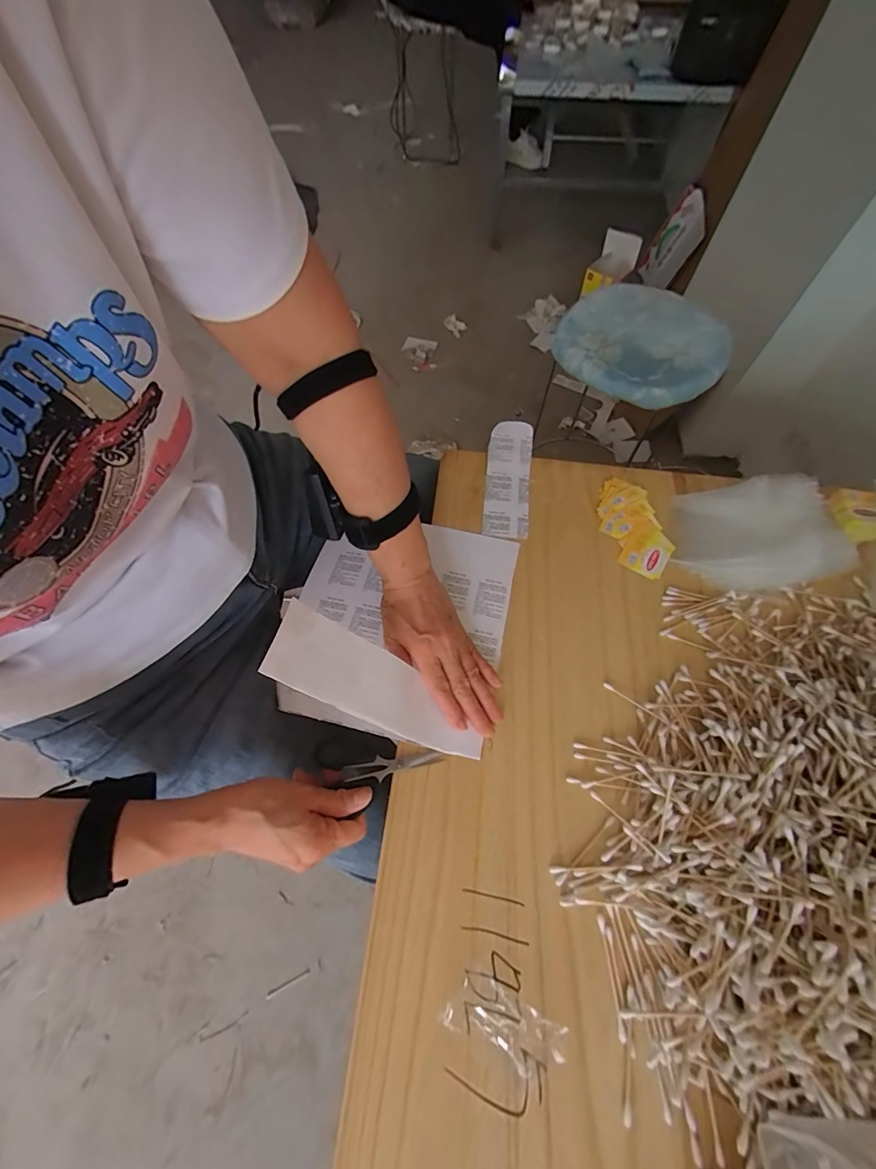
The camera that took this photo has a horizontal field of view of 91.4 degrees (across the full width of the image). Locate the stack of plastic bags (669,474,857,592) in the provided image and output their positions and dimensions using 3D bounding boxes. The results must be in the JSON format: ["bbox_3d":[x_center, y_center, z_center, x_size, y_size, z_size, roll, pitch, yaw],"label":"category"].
[{"bbox_3d":[0.347,-0.059,0.467,0.166,0.018,0.130,-10,63,6],"label":"stack of plastic bags"}]

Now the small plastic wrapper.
[{"bbox_3d":[0.047,0.311,0.301,0.081,0.012,0.037,25,65,11],"label":"small plastic wrapper"}]

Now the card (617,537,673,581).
[{"bbox_3d":[0.231,-0.030,0.478,0.047,0.004,0.042,29,73,17],"label":"card"}]

